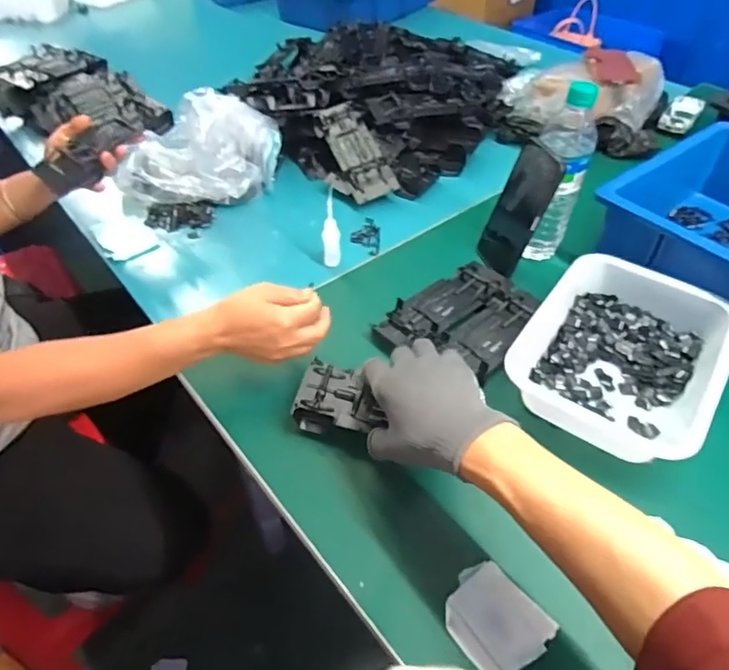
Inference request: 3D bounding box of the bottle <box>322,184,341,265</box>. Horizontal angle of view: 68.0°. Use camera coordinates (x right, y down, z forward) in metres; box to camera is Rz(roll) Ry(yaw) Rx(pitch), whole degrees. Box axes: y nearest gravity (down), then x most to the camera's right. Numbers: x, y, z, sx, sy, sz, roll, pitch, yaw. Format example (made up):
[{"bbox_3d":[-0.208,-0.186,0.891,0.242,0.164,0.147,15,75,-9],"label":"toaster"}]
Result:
[{"bbox_3d":[-0.046,-0.145,0.743,0.024,0.103,0.036,-1,47,-2],"label":"bottle"}]

